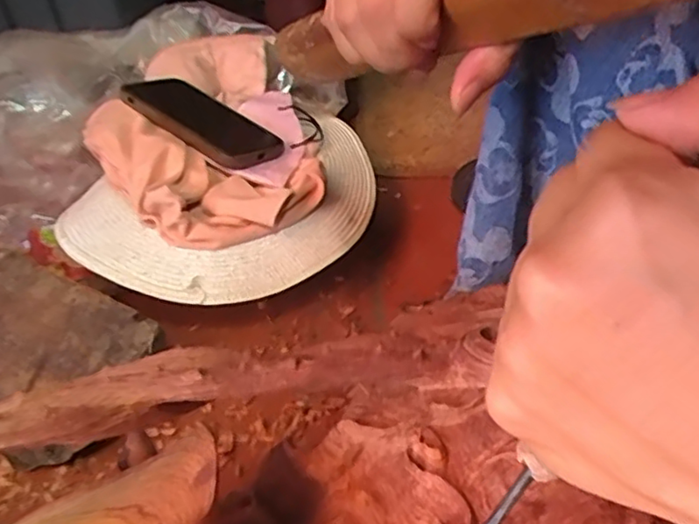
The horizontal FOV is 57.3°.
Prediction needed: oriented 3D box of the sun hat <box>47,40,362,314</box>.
[{"bbox_3d":[-0.123,-0.111,0.631,0.279,0.108,0.331,-3,39,2],"label":"sun hat"}]

